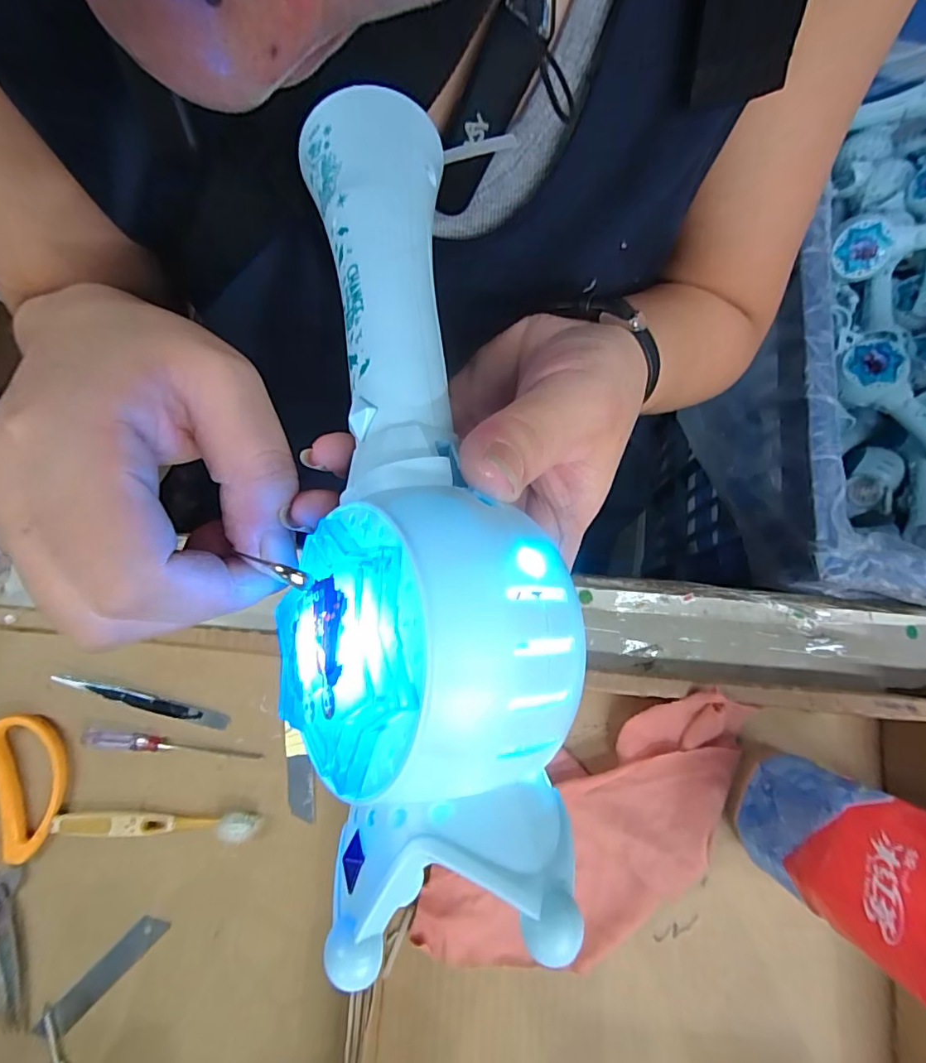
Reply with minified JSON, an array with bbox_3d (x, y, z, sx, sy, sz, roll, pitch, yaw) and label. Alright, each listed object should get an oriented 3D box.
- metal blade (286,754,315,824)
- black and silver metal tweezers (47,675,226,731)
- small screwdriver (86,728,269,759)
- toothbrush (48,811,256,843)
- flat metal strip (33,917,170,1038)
[{"bbox_3d":[-0.114,0.180,0.361,0.019,0.004,0.044,-7,79,-1],"label":"metal blade"},{"bbox_3d":[-0.226,0.120,0.363,0.123,0.009,0.010,15,79,3],"label":"black and silver metal tweezers"},{"bbox_3d":[-0.202,0.150,0.358,0.122,0.009,0.012,6,79,1],"label":"small screwdriver"},{"bbox_3d":[-0.207,0.198,0.347,0.136,0.013,0.017,0,79,0],"label":"toothbrush"},{"bbox_3d":[-0.237,0.293,0.339,0.095,0.004,0.018,-45,89,-8],"label":"flat metal strip"}]

